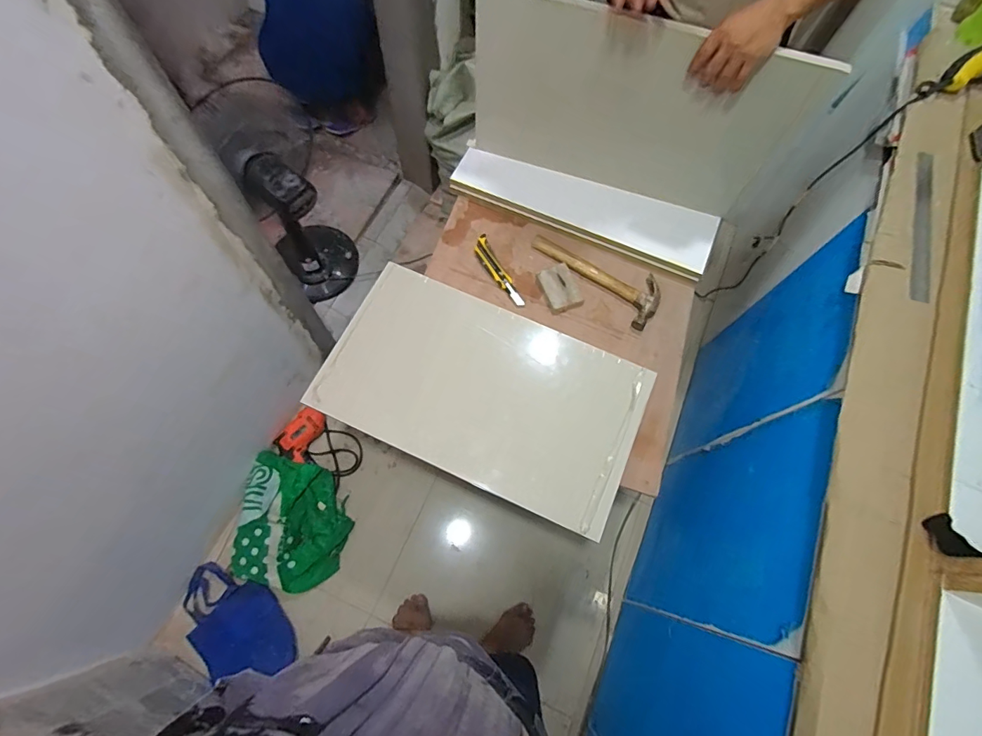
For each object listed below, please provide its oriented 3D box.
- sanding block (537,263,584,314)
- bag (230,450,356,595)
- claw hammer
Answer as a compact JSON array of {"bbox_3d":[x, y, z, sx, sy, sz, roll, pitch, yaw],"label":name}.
[{"bbox_3d":[0.157,-0.184,1.048,0.078,0.018,0.111,-18,71,-9],"label":"sanding block"},{"bbox_3d":[-0.563,0.439,1.294,0.303,0.114,0.334,14,69,3],"label":"bag"},{"bbox_3d":[0.253,-0.232,1.070,0.327,0.026,0.120,42,73,12],"label":"claw hammer"}]

